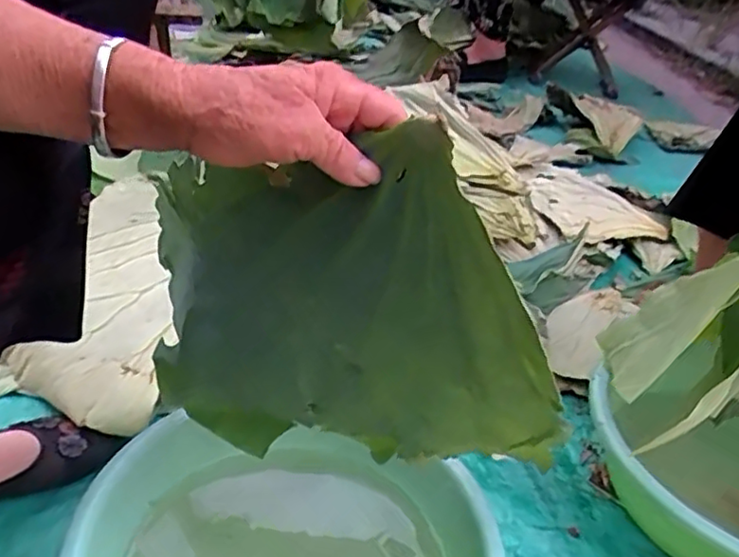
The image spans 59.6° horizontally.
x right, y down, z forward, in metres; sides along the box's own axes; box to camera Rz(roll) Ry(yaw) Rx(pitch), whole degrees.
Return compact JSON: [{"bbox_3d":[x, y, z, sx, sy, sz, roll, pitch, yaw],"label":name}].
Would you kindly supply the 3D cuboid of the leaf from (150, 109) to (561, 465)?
[{"bbox_3d":[-0.023,0.020,0.480,0.337,0.302,0.102,19,36,16],"label":"leaf"}]

